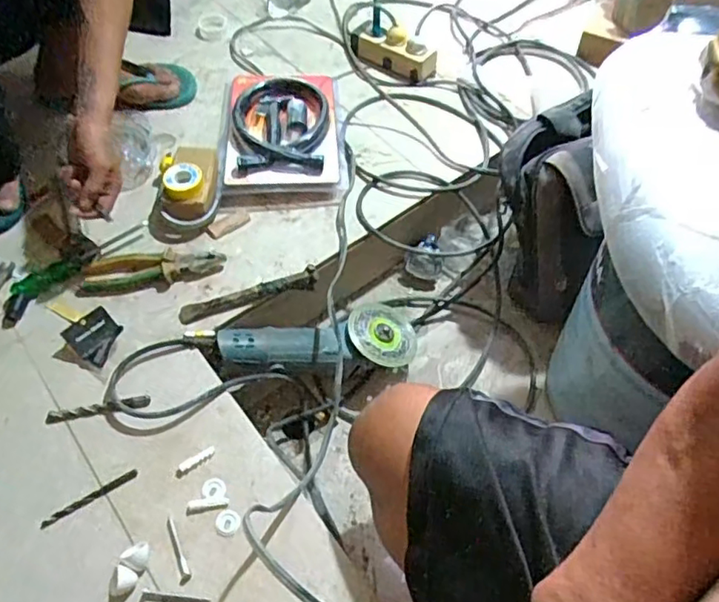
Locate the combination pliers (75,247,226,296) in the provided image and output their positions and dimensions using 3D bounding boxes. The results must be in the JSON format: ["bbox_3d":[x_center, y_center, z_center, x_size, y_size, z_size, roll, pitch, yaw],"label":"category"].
[{"bbox_3d":[-0.279,-0.043,0.793,0.187,0.020,0.058,-7,57,-4],"label":"combination pliers"}]

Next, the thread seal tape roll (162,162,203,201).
[{"bbox_3d":[-0.245,-0.166,0.821,0.055,0.015,0.060,1,56,-1],"label":"thread seal tape roll"}]

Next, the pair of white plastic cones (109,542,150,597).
[{"bbox_3d":[-0.227,0.265,0.588,0.025,0.016,0.050,10,57,7],"label":"pair of white plastic cones"}]

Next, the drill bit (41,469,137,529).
[{"bbox_3d":[-0.292,0.214,0.641,0.103,0.005,0.011,-28,61,-17],"label":"drill bit"}]

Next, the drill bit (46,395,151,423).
[{"bbox_3d":[-0.307,0.128,0.696,0.115,0.010,0.016,-10,57,-7],"label":"drill bit"}]

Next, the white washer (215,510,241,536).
[{"bbox_3d":[-0.138,0.234,0.622,0.026,0.004,0.027,0,57,0],"label":"white washer"}]

